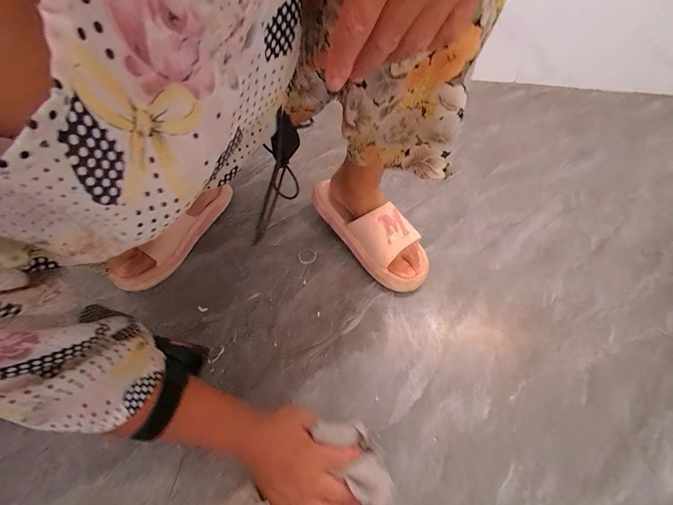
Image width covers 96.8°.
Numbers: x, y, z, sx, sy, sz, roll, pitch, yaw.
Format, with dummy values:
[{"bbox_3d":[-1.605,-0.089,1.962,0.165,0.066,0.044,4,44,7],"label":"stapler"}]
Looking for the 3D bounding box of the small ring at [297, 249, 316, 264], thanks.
[{"bbox_3d":[-0.054,0.006,0.540,0.033,0.004,0.034,0,53,0],"label":"small ring"}]

